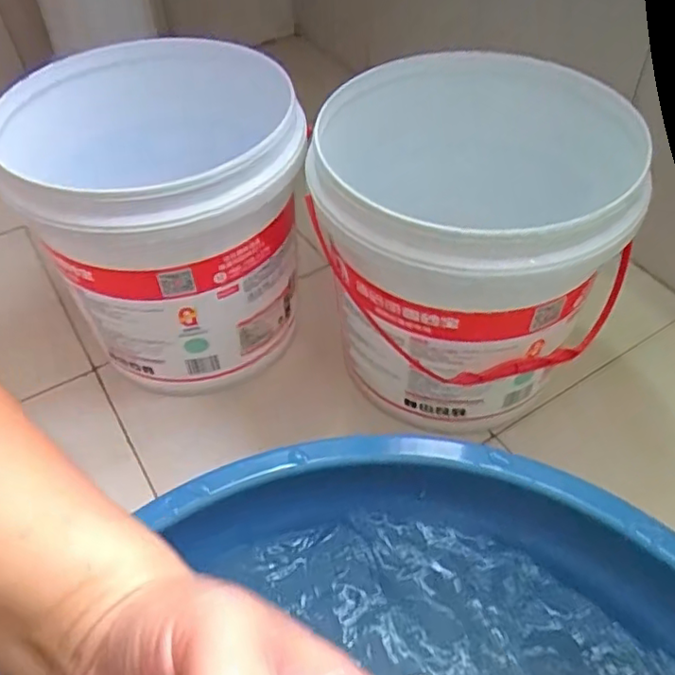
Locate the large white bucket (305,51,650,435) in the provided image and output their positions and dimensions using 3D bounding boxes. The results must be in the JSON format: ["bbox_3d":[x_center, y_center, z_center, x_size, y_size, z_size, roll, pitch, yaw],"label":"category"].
[{"bbox_3d":[0.115,-0.080,0.591,0.271,0.257,0.257,9,50,12],"label":"large white bucket"}]

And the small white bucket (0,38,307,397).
[{"bbox_3d":[-0.158,-0.118,0.636,0.247,0.251,0.278,-14,49,-8],"label":"small white bucket"}]

